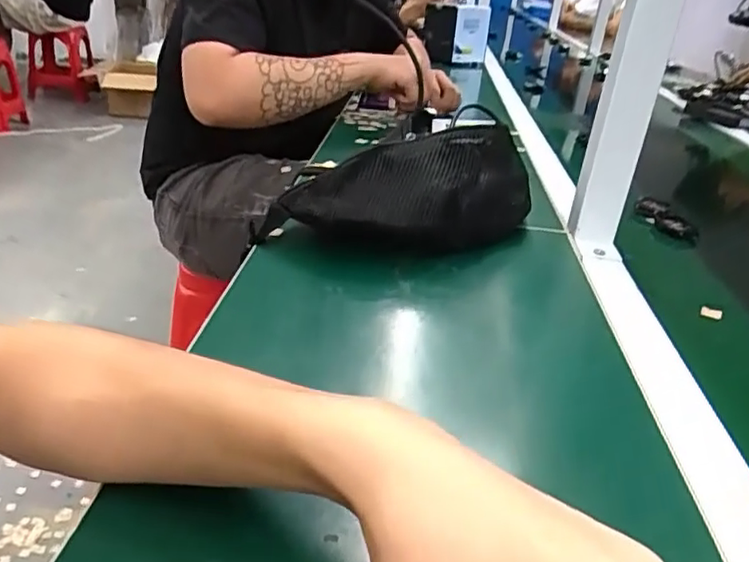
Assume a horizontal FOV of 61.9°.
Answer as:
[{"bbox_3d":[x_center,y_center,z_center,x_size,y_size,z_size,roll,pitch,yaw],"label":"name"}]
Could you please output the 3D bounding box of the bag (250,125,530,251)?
[{"bbox_3d":[0.038,-0.078,0.575,0.256,0.095,0.116,-9,31,-28],"label":"bag"}]

